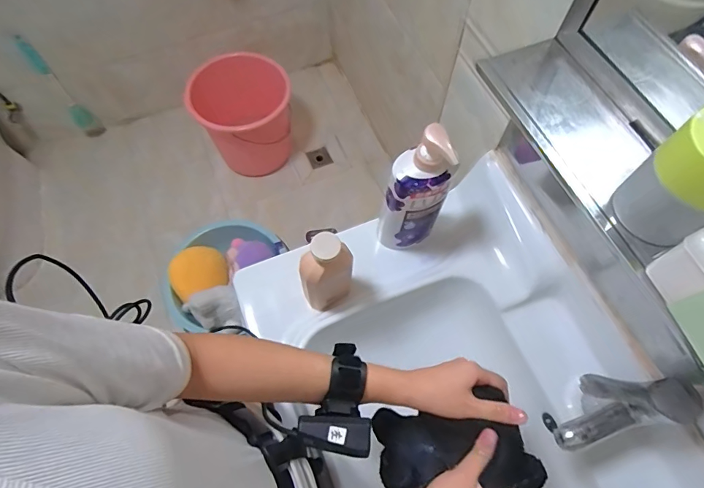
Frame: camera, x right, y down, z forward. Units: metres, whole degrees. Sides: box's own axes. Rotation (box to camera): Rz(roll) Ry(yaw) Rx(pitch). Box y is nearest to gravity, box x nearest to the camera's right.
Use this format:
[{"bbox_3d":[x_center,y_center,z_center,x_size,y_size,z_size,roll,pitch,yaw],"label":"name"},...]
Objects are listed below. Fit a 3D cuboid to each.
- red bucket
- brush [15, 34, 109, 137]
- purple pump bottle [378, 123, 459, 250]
[{"bbox_3d":[-0.359,-0.439,1.448,0.302,0.322,0.297,-1,66,1],"label":"red bucket"},{"bbox_3d":[-1.037,-0.540,1.464,0.069,0.416,0.065,-39,71,-15],"label":"brush"},{"bbox_3d":[0.086,-0.066,0.572,0.082,0.245,0.057,16,67,9],"label":"purple pump bottle"}]

